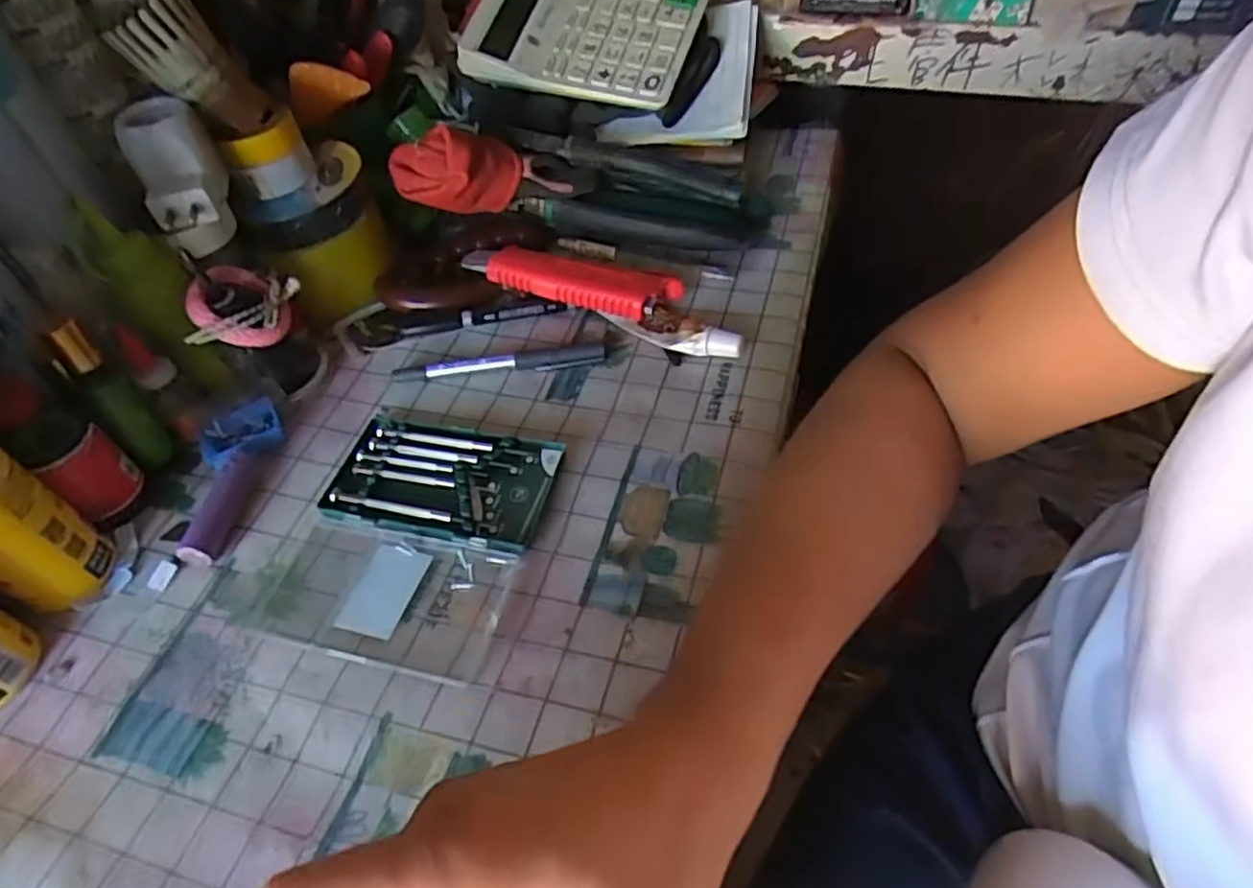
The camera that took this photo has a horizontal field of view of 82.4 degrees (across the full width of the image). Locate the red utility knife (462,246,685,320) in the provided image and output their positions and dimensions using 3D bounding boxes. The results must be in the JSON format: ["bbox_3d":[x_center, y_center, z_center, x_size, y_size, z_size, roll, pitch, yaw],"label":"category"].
[{"bbox_3d":[-0.040,-0.110,0.483,0.149,0.033,0.027,12,52,15],"label":"red utility knife"}]

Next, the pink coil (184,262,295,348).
[{"bbox_3d":[-0.221,-0.079,0.412,0.051,0.020,0.051,20,48,-24],"label":"pink coil"}]

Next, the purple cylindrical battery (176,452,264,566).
[{"bbox_3d":[-0.220,0.032,0.391,0.016,0.017,0.070,4,51,8],"label":"purple cylindrical battery"}]

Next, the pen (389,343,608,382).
[{"bbox_3d":[-0.081,-0.051,0.455,0.132,0.011,0.014,-4,50,2],"label":"pen"}]

